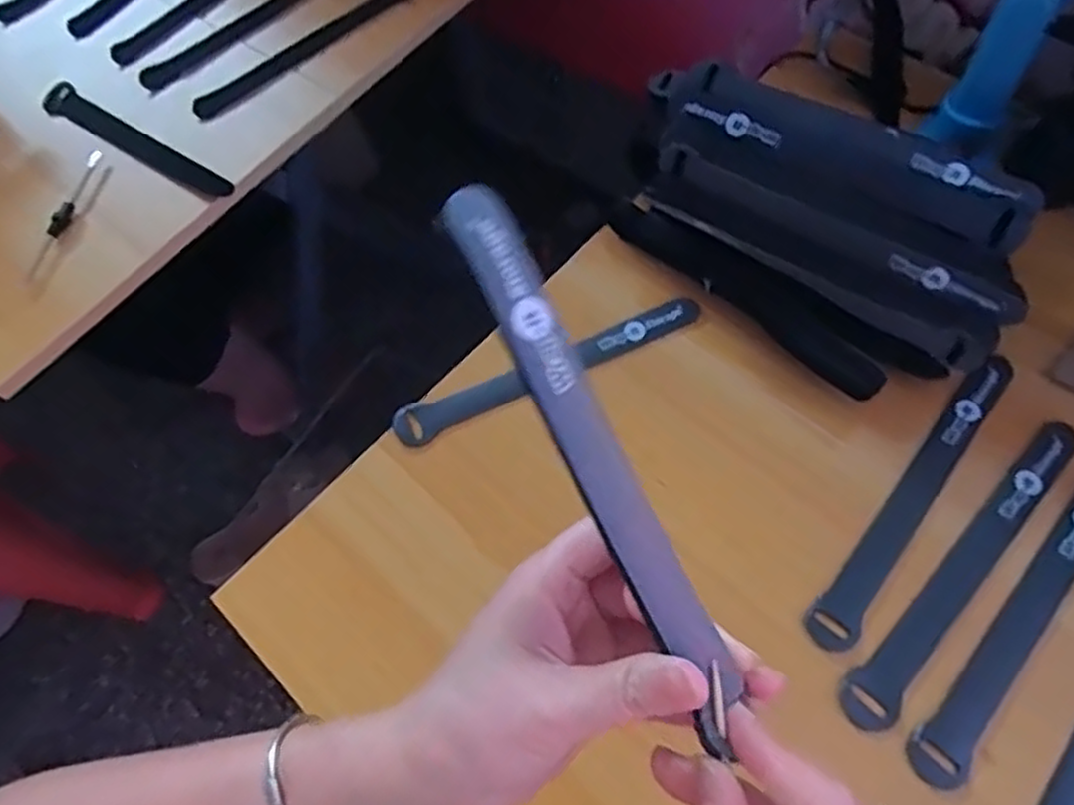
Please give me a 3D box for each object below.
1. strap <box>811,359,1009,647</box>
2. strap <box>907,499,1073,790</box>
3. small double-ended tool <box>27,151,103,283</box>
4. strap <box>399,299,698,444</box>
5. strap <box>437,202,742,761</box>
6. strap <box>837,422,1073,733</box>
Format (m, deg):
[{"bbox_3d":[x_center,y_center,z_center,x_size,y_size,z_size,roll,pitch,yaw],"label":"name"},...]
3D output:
[{"bbox_3d":[0.202,0.047,0.379,0.023,0.005,0.196,36,72,22],"label":"strap"},{"bbox_3d":[0.241,0.098,0.346,0.022,0.004,0.198,39,73,23],"label":"strap"},{"bbox_3d":[-0.311,-0.124,0.474,0.008,0.009,0.106,3,63,9],"label":"small double-ended tool"},{"bbox_3d":[0.008,-0.023,0.433,0.197,0.010,0.024,-25,63,-6],"label":"strap"},{"bbox_3d":[0.021,0.020,0.226,0.021,0.007,0.186,-28,96,-23],"label":"strap"},{"bbox_3d":[0.216,0.080,0.360,0.023,0.005,0.200,39,74,23],"label":"strap"}]

